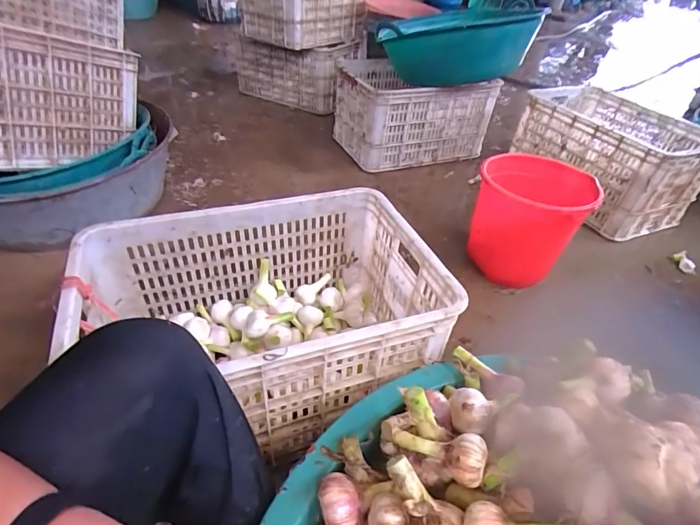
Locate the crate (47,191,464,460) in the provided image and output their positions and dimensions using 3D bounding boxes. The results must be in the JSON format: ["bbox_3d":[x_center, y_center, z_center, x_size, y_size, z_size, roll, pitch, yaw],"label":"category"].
[{"bbox_3d":[-0.138,0.092,0.703,0.525,0.244,0.364,-13,44,-18],"label":"crate"}]

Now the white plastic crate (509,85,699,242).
[{"bbox_3d":[0.866,-0.366,1.400,0.413,0.269,0.549,-21,48,-26],"label":"white plastic crate"}]

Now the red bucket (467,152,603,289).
[{"bbox_3d":[0.449,-0.107,1.047,0.257,0.235,0.277,2,41,-2],"label":"red bucket"}]

